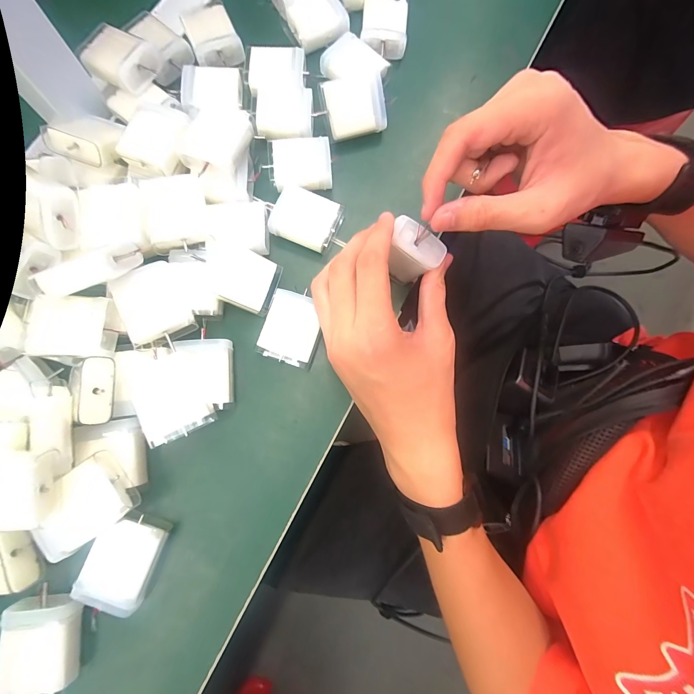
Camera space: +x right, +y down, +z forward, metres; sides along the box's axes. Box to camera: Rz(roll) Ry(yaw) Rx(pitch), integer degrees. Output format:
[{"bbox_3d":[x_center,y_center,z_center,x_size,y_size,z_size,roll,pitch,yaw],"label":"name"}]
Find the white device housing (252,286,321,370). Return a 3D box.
[{"bbox_3d":[-0.041,-0.013,0.253,0.041,0.021,0.051,16,79,3],"label":"white device housing"}]

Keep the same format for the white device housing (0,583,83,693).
[{"bbox_3d":[-0.188,0.184,0.203,0.039,0.020,0.052,-2,79,-1],"label":"white device housing"}]

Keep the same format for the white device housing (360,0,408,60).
[{"bbox_3d":[0.035,-0.296,0.306,0.040,0.018,0.047,6,79,1],"label":"white device housing"}]

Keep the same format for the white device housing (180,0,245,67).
[{"bbox_3d":[-0.120,-0.277,0.299,0.042,0.019,0.051,-22,80,-5],"label":"white device housing"}]

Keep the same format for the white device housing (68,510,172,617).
[{"bbox_3d":[-0.142,0.136,0.218,0.040,0.024,0.057,23,80,4],"label":"white device housing"}]

